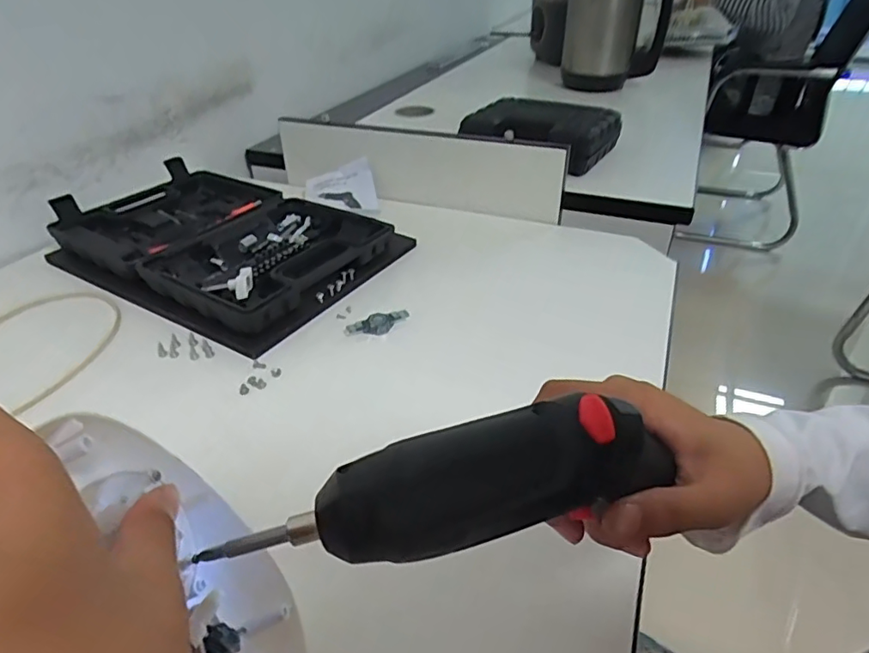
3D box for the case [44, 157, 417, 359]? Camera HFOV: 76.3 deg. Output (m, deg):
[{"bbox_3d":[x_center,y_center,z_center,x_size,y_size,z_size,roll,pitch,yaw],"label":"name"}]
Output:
[{"bbox_3d":[-0.234,-0.100,0.620,0.355,0.046,0.242,21,41,27],"label":"case"}]

